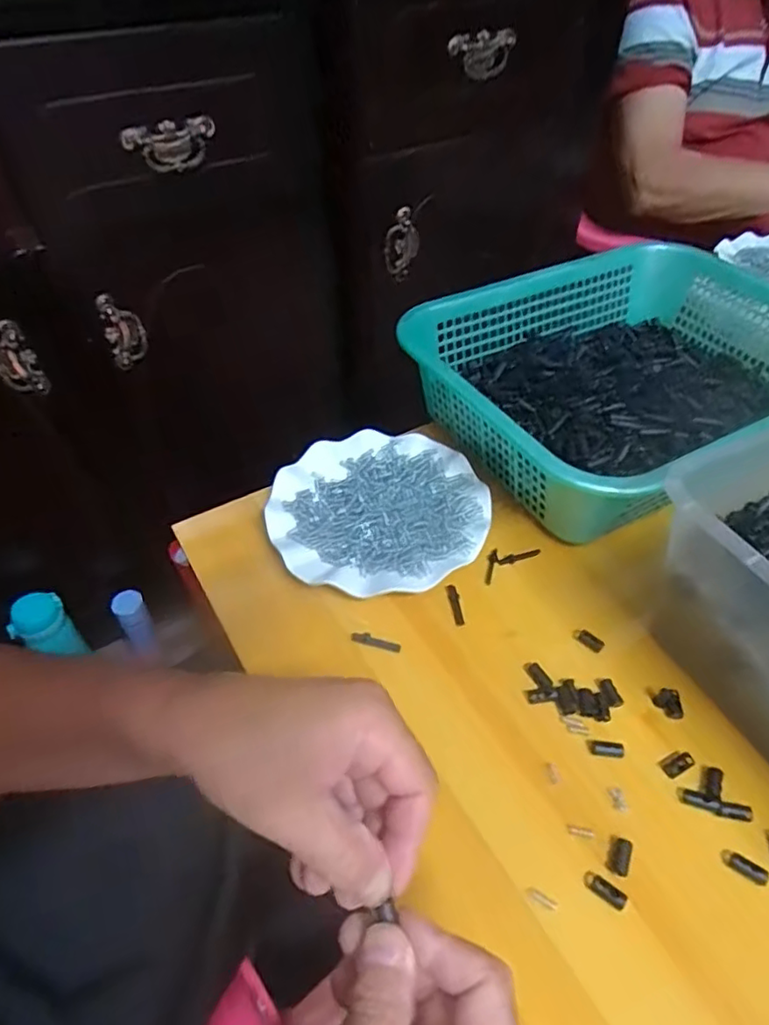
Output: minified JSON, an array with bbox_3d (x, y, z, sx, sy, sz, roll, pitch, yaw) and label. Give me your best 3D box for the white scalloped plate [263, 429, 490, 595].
[{"bbox_3d":[-0.005,-0.003,0.526,0.178,0.021,0.172,0,46,0],"label":"white scalloped plate"}]

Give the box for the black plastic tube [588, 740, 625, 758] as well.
[{"bbox_3d":[0.142,0.150,0.391,0.022,0.005,0.010,6,47,6],"label":"black plastic tube"}]

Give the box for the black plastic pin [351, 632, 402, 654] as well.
[{"bbox_3d":[-0.006,0.095,0.450,0.037,0.004,0.008,11,47,10],"label":"black plastic pin"}]

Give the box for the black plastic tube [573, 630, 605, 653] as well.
[{"bbox_3d":[0.150,0.093,0.448,0.023,0.009,0.010,33,54,27],"label":"black plastic tube"}]

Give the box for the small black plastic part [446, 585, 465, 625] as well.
[{"bbox_3d":[0.055,0.070,0.472,0.009,0.004,0.037,-6,47,-6],"label":"small black plastic part"}]

